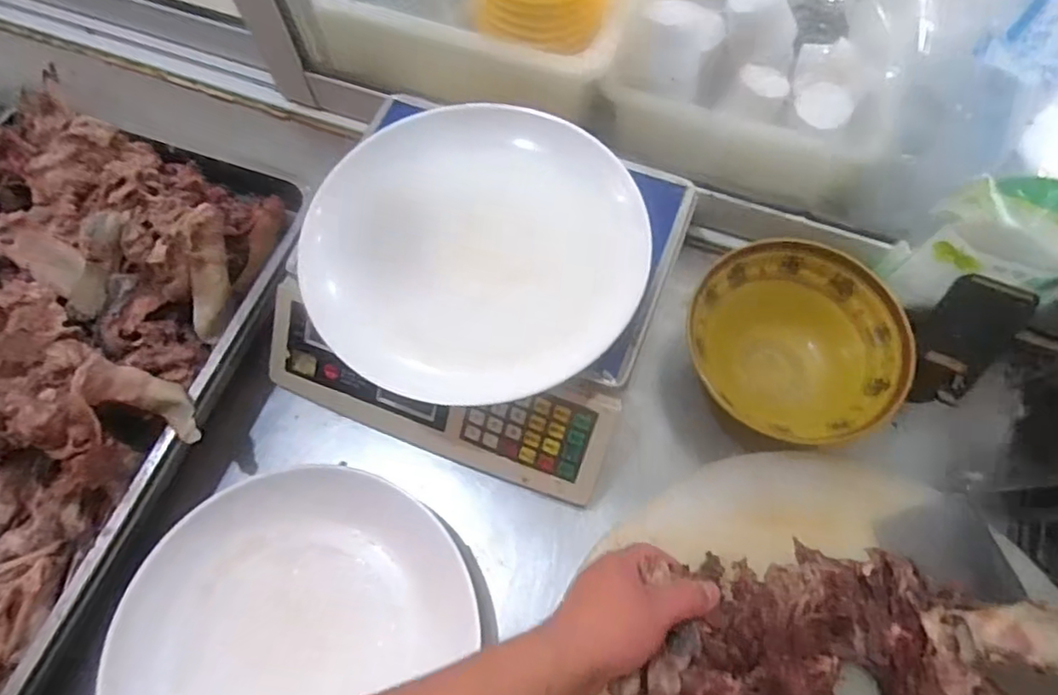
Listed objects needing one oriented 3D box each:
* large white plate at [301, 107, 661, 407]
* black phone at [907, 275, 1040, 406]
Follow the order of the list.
[{"bbox_3d":[-0.046,-0.086,0.524,0.282,0.058,0.265,25,69,12],"label":"large white plate"},{"bbox_3d":[0.377,-0.002,0.539,0.060,0.123,0.010,22,37,23],"label":"black phone"}]

